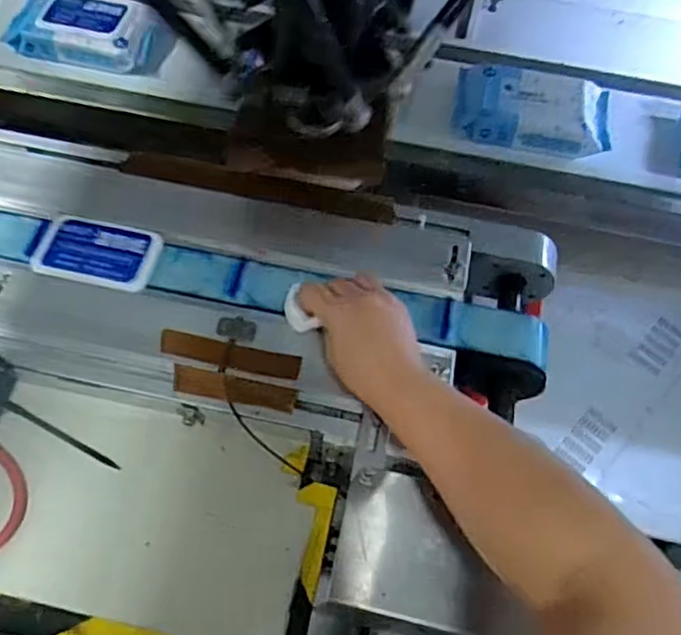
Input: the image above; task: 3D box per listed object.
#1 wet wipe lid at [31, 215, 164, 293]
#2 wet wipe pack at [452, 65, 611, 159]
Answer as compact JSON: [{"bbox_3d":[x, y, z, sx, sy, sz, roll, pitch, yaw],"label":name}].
[{"bbox_3d":[-0.233,-0.065,0.616,0.114,0.005,0.078,11,60,3],"label":"wet wipe lid"},{"bbox_3d":[0.233,-0.258,0.779,0.191,0.036,0.116,8,59,2],"label":"wet wipe pack"}]

